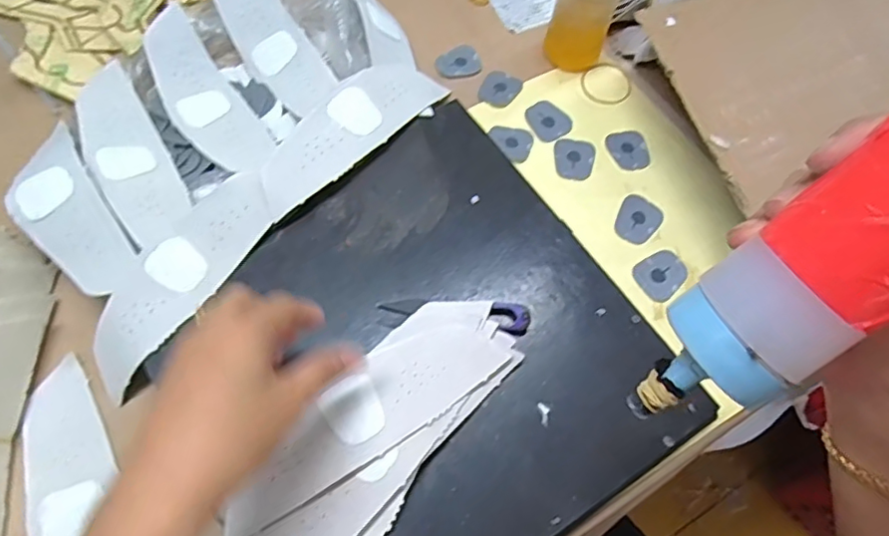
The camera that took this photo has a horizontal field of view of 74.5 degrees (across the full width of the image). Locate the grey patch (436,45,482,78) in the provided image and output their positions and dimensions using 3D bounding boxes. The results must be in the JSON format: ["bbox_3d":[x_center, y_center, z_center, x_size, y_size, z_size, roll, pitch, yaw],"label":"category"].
[{"bbox_3d":[0.012,-0.186,0.528,0.039,0.006,0.032,-13,66,-10],"label":"grey patch"}]

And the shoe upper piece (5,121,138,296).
[{"bbox_3d":[-0.273,-0.040,0.420,0.055,0.022,0.137,-31,70,-17],"label":"shoe upper piece"}]

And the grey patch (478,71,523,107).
[{"bbox_3d":[0.050,-0.160,0.519,0.033,0.004,0.037,25,65,8],"label":"grey patch"}]

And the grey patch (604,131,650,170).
[{"bbox_3d":[0.156,-0.099,0.494,0.033,0.004,0.038,-12,65,-9],"label":"grey patch"}]

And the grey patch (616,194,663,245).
[{"bbox_3d":[0.153,-0.038,0.463,0.032,0.004,0.039,33,76,11],"label":"grey patch"}]

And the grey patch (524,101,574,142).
[{"bbox_3d":[0.090,-0.128,0.507,0.032,0.005,0.040,-28,69,-16],"label":"grey patch"}]

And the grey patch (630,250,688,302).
[{"bbox_3d":[0.165,0.005,0.443,0.037,0.004,0.035,-34,55,-4],"label":"grey patch"}]

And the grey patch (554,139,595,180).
[{"bbox_3d":[0.108,-0.092,0.489,0.033,0.004,0.037,13,64,3],"label":"grey patch"}]

